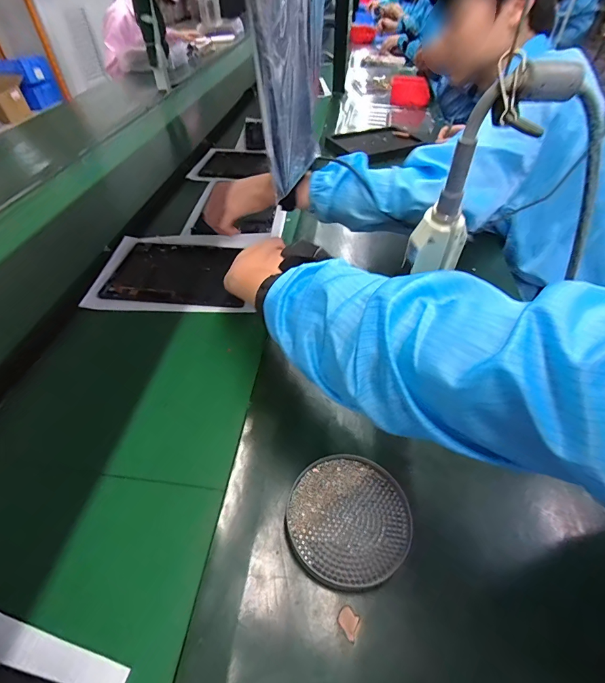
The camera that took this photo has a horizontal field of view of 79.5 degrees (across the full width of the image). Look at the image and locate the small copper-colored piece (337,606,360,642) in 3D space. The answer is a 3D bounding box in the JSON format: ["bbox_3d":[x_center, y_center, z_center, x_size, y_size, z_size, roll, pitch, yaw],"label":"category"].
[{"bbox_3d":[0.039,0.232,0.301,0.017,0.004,0.020,-33,52,-28],"label":"small copper-colored piece"}]

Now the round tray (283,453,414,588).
[{"bbox_3d":[0.043,0.164,0.345,0.113,0.011,0.110,-1,44,1],"label":"round tray"}]

